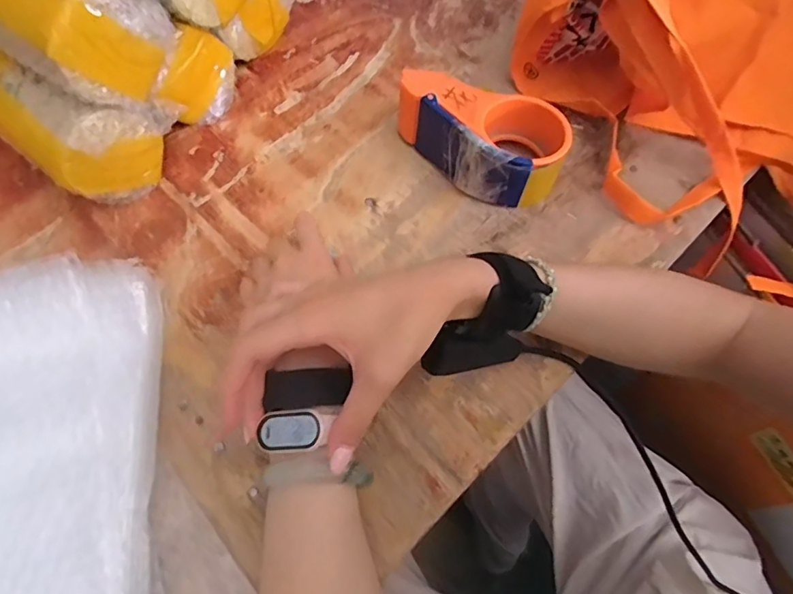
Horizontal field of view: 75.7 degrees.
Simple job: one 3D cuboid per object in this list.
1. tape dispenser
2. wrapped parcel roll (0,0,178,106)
[{"bbox_3d":[0.071,-0.139,0.456,0.153,0.059,0.084,17,67,11],"label":"tape dispenser"},{"bbox_3d":[-0.300,-0.242,0.421,0.232,0.093,0.101,32,69,16],"label":"wrapped parcel roll"}]

